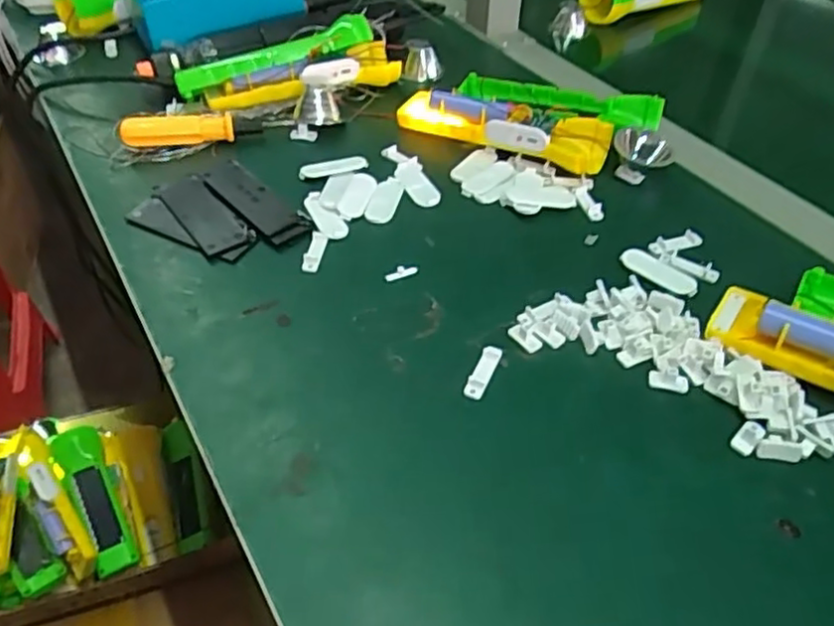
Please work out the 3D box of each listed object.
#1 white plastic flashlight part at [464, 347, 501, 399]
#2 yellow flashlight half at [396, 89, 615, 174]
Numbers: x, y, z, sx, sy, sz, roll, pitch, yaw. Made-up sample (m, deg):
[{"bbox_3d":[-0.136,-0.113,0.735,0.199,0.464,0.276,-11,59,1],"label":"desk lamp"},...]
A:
[{"bbox_3d":[0.036,0.031,0.370,0.010,0.006,0.035,18,48,17],"label":"white plastic flashlight part"},{"bbox_3d":[0.063,-0.142,0.519,0.158,0.032,0.041,19,48,18],"label":"yellow flashlight half"}]

